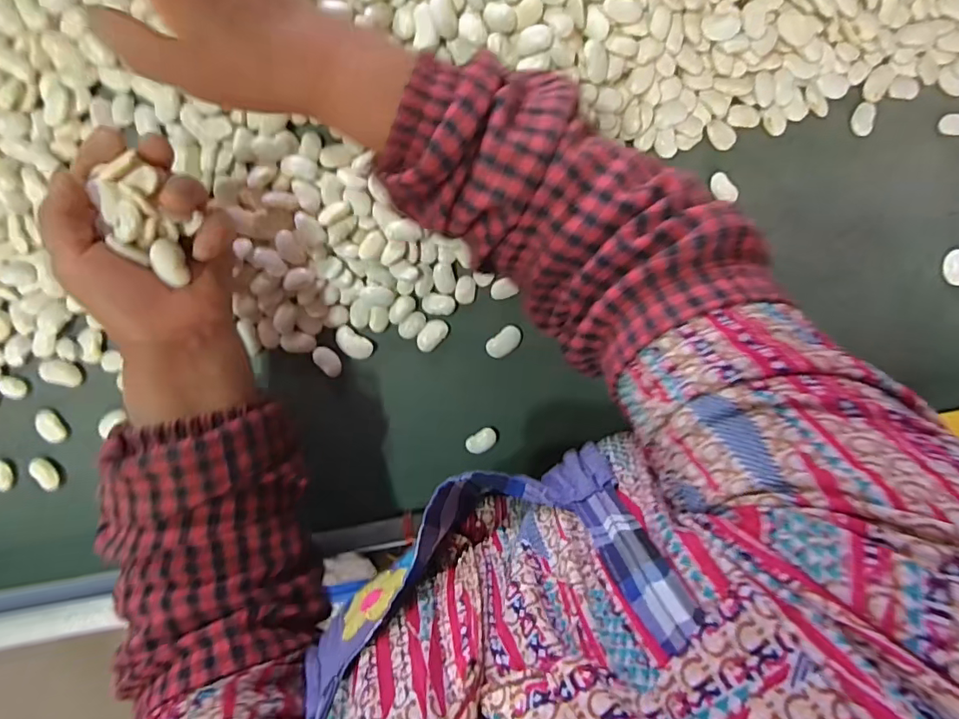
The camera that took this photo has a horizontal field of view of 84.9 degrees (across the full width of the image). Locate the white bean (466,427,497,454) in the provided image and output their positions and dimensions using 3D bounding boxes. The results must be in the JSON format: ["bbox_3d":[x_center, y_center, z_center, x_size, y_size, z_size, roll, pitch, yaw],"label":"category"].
[{"bbox_3d":[0.002,0.064,0.410,0.025,0.006,0.016,-37,99,3],"label":"white bean"}]

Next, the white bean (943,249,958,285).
[{"bbox_3d":[0.376,-0.072,0.411,0.017,0.006,0.028,-28,99,1],"label":"white bean"}]

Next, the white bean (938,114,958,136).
[{"bbox_3d":[0.364,-0.179,0.399,0.025,0.004,0.016,4,98,-4],"label":"white bean"}]

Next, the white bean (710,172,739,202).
[{"bbox_3d":[0.183,-0.129,0.393,0.014,0.007,0.024,-40,98,3],"label":"white bean"}]

